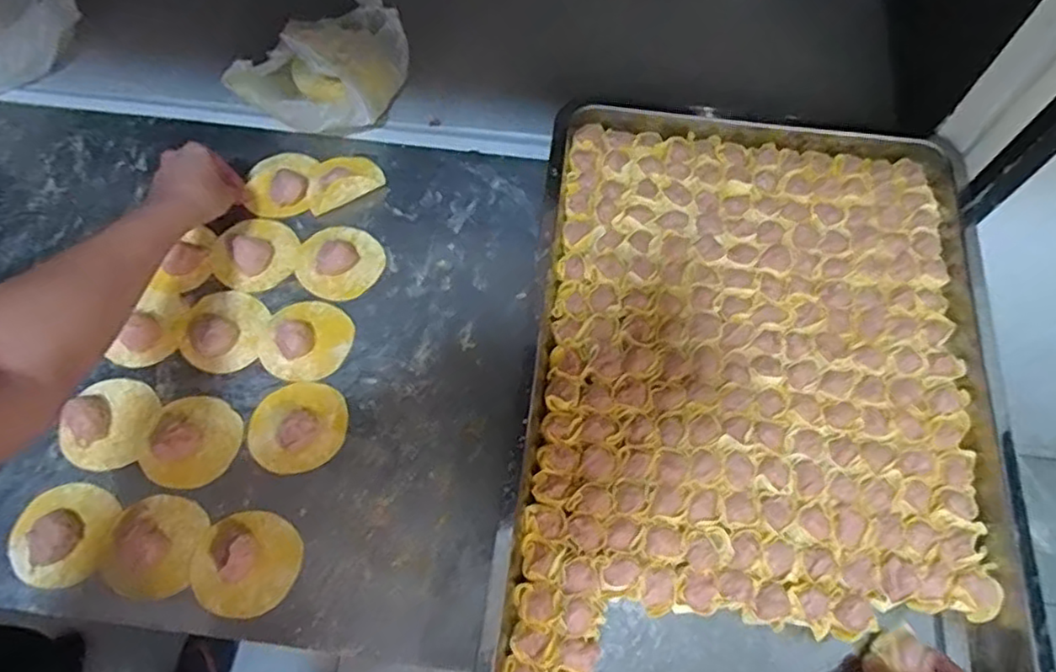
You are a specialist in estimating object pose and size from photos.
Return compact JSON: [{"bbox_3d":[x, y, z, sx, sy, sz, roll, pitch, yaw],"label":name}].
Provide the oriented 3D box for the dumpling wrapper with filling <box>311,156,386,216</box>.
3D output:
[{"bbox_3d":[-0.187,-0.159,0.655,0.077,0.027,0.057,-31,70,-13],"label":"dumpling wrapper with filling"}]

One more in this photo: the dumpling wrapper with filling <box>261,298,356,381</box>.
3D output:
[{"bbox_3d":[-0.198,0.000,0.585,0.077,0.021,0.076,0,66,0],"label":"dumpling wrapper with filling"}]

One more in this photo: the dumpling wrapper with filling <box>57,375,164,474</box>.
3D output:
[{"bbox_3d":[-0.358,0.071,0.559,0.066,0.033,0.079,12,66,5],"label":"dumpling wrapper with filling"}]

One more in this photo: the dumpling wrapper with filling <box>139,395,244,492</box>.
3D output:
[{"bbox_3d":[-0.286,0.087,0.555,0.075,0.022,0.079,0,66,0],"label":"dumpling wrapper with filling"}]

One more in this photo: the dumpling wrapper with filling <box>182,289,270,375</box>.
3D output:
[{"bbox_3d":[-0.279,-0.008,0.603,0.071,0.011,0.078,0,66,0],"label":"dumpling wrapper with filling"}]

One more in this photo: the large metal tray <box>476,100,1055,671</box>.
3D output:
[{"bbox_3d":[0.190,0.062,0.550,0.386,0.052,0.583,7,66,3],"label":"large metal tray"}]

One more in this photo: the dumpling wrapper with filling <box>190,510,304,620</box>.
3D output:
[{"bbox_3d":[-0.221,0.175,0.512,0.082,0.027,0.078,0,66,0],"label":"dumpling wrapper with filling"}]

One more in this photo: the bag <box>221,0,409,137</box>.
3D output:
[{"bbox_3d":[-0.206,-0.276,0.664,0.127,0.099,0.138,17,67,7],"label":"bag"}]

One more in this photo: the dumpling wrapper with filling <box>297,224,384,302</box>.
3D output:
[{"bbox_3d":[-0.179,-0.073,0.622,0.077,0.014,0.076,0,66,0],"label":"dumpling wrapper with filling"}]

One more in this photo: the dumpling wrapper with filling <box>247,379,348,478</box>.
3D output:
[{"bbox_3d":[-0.198,0.074,0.563,0.082,0.025,0.078,-20,68,-9],"label":"dumpling wrapper with filling"}]

